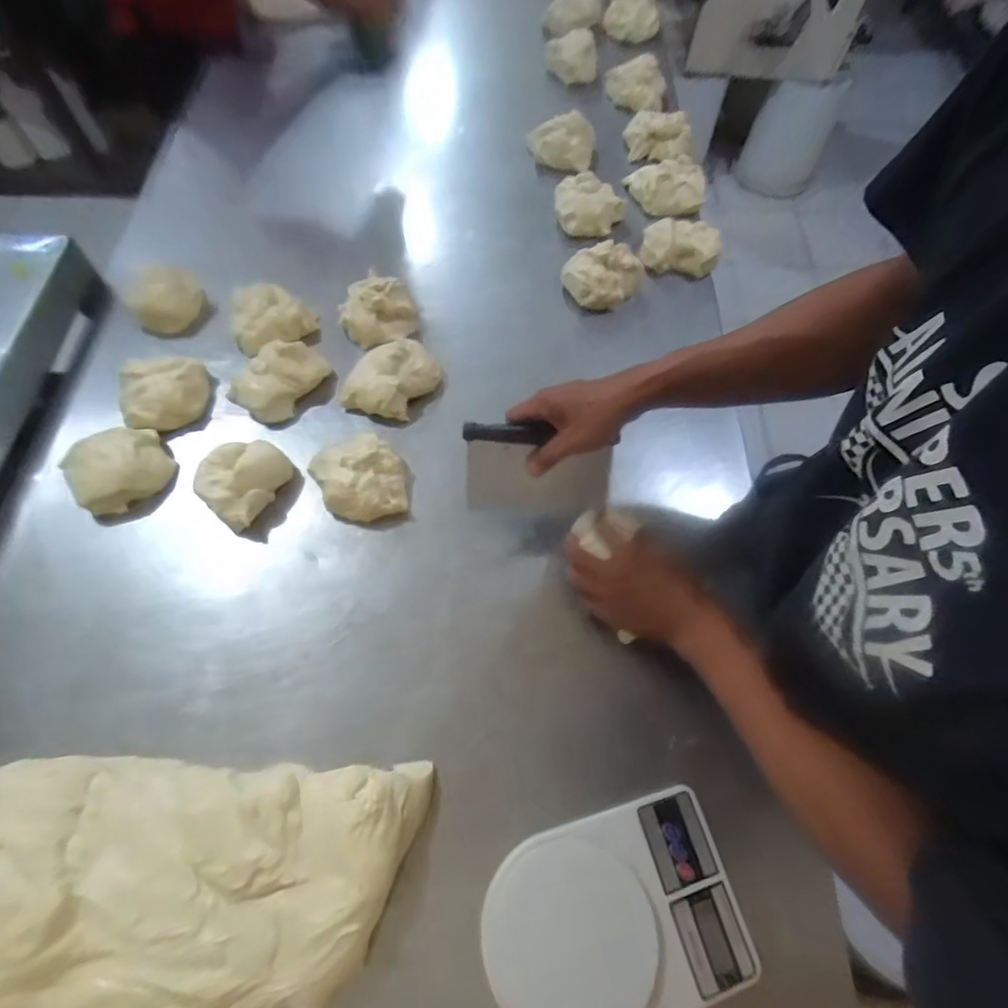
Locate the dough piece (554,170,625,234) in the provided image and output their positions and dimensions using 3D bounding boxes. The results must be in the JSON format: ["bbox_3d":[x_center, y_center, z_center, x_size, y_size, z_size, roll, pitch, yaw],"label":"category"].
[{"bbox_3d":[0.133,-0.464,0.854,0.108,0.040,0.089,2,64,-1],"label":"dough piece"}]

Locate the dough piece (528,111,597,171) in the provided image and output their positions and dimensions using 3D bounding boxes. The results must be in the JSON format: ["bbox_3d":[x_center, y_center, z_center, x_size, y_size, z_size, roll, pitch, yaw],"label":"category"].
[{"bbox_3d":[0.095,-0.602,0.923,0.113,0.054,0.075,7,65,1],"label":"dough piece"}]

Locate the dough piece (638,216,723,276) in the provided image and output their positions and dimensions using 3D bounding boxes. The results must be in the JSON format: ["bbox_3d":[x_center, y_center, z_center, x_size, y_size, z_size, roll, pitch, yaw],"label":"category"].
[{"bbox_3d":[0.260,-0.379,0.819,0.112,0.044,0.077,20,66,8],"label":"dough piece"}]

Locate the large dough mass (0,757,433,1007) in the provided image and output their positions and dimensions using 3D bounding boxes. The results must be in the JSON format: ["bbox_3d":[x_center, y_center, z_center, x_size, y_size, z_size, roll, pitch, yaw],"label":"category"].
[{"bbox_3d":[-0.308,0.354,0.437,0.448,0.071,0.272,2,64,-1],"label":"large dough mass"}]

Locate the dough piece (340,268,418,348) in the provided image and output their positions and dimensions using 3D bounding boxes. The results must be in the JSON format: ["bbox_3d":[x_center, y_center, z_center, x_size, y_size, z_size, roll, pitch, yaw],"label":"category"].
[{"bbox_3d":[-0.169,-0.263,0.753,0.105,0.048,0.082,-12,65,-7],"label":"dough piece"}]

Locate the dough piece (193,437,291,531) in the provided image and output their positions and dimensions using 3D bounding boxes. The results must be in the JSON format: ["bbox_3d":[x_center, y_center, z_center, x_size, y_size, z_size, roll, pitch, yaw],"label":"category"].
[{"bbox_3d":[-0.302,-0.031,0.630,0.076,0.054,0.097,24,66,10],"label":"dough piece"}]

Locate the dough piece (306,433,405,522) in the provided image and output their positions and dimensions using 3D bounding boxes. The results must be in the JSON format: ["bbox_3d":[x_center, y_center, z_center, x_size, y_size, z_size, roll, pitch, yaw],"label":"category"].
[{"bbox_3d":[-0.167,-0.030,0.645,0.101,0.046,0.105,-20,67,-11],"label":"dough piece"}]

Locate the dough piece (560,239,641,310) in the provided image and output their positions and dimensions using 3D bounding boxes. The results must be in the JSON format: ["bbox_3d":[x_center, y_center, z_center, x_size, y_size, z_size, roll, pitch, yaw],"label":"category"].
[{"bbox_3d":[0.142,-0.325,0.788,0.090,0.058,0.093,1,65,-1],"label":"dough piece"}]

